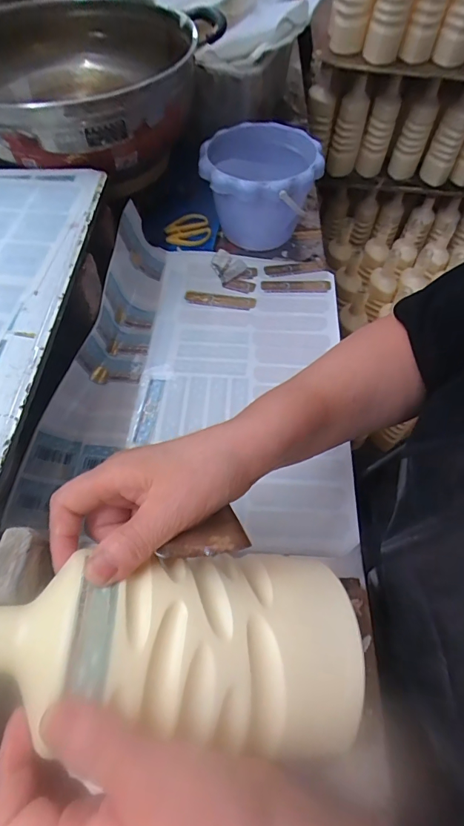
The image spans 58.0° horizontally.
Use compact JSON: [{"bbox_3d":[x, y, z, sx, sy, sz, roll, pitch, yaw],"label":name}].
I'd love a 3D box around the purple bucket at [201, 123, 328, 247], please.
[{"bbox_3d":[0.039,-0.312,0.587,0.153,0.123,0.165,1,58,-2],"label":"purple bucket"}]

